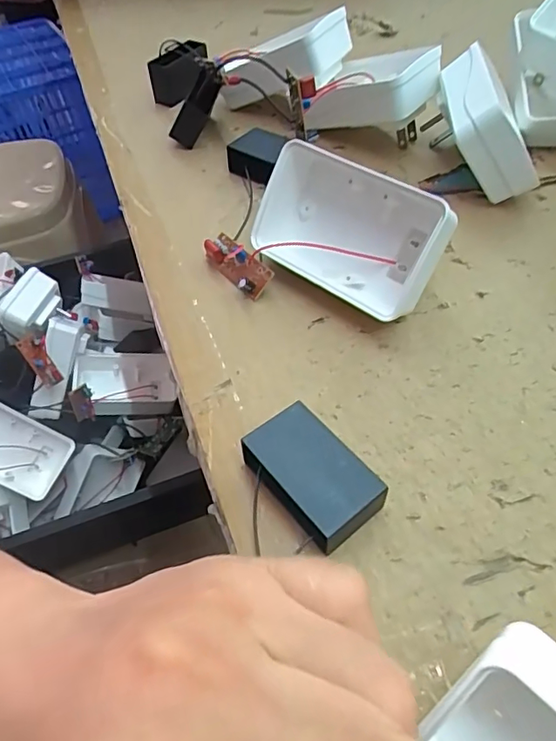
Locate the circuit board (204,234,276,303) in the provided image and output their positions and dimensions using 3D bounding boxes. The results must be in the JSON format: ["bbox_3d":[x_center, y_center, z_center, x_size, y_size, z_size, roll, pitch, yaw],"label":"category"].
[{"bbox_3d":[-0.021,-0.054,0.266,0.019,0.012,0.043,-42,62,2],"label":"circuit board"}]

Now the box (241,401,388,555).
[{"bbox_3d":[0.012,0.040,0.189,0.030,0.019,0.049,-35,58,-21],"label":"box"}]

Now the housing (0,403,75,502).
[{"bbox_3d":[-0.223,0.066,0.436,0.068,0.090,0.015,-56,24,10],"label":"housing"}]

